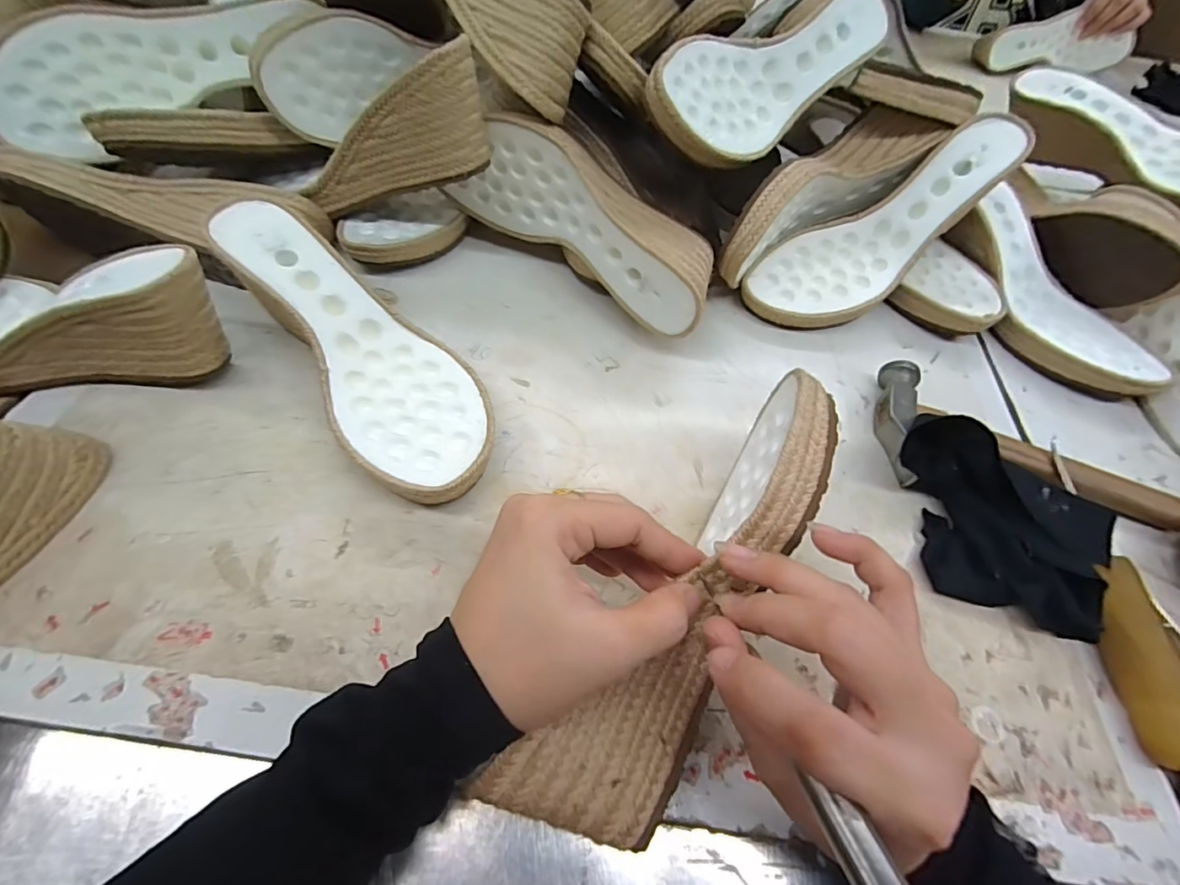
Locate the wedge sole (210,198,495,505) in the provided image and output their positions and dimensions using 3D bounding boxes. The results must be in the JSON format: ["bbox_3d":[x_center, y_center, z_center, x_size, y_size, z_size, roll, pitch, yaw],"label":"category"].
[{"bbox_3d":[-0.136,-0.059,0.309,0.082,0.064,0.231,-32,65,-25],"label":"wedge sole"}]

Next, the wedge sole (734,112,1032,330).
[{"bbox_3d":[0.234,-0.167,0.403,0.236,0.042,0.082,-35,65,5],"label":"wedge sole"}]

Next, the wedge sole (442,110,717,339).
[{"bbox_3d":[0.000,-0.161,0.375,0.220,0.098,0.065,37,59,17],"label":"wedge sole"}]

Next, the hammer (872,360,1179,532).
[{"bbox_3d":[0.295,0.006,0.343,0.200,0.035,0.095,16,55,4],"label":"hammer"}]

